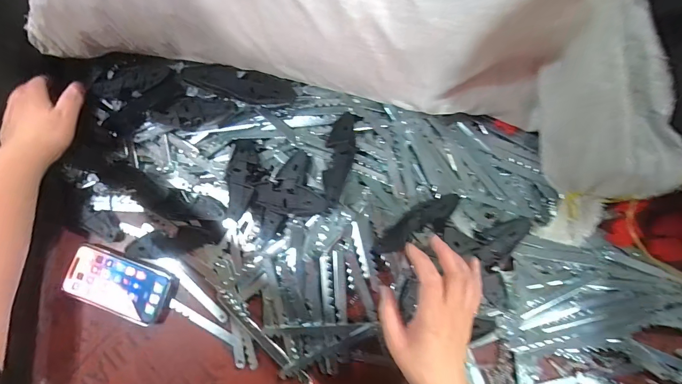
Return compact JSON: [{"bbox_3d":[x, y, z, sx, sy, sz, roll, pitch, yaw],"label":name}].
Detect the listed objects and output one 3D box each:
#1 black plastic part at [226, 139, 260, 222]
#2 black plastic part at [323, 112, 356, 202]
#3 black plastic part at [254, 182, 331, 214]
[{"bbox_3d":[-0.134,-0.021,0.450,0.037,0.019,0.128,-5,60,3],"label":"black plastic part"},{"bbox_3d":[-0.002,-0.046,0.442,0.036,0.027,0.115,9,90,3],"label":"black plastic part"},{"bbox_3d":[-0.066,0.010,0.425,0.095,0.015,0.035,10,90,3],"label":"black plastic part"}]

